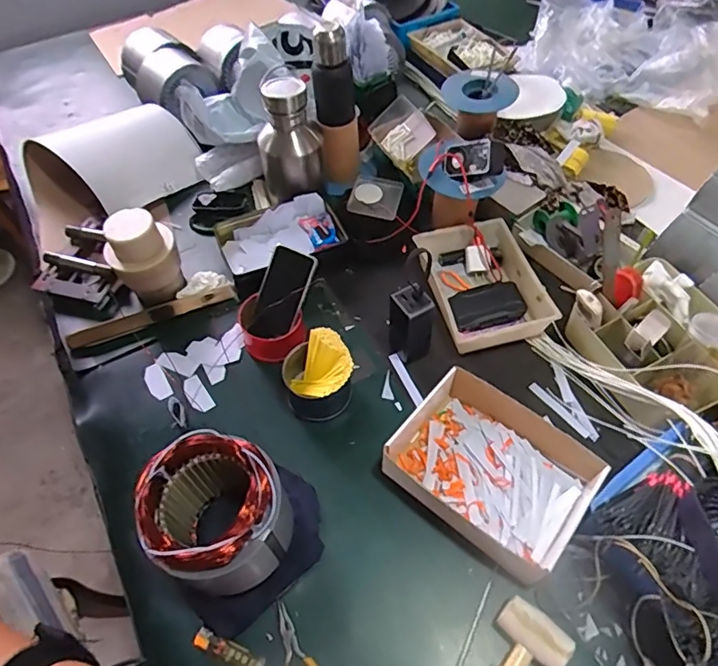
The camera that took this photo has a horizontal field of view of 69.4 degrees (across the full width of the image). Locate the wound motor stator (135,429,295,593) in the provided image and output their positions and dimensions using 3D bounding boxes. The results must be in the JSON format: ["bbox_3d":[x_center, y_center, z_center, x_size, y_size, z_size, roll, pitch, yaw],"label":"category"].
[{"bbox_3d":[-0.161,0.216,0.619,0.139,0.176,0.151,-1,55,2],"label":"wound motor stator"}]

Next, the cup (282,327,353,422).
[{"bbox_3d":[-0.062,0.064,0.781,0.100,0.087,0.101,-1,55,2],"label":"cup"}]

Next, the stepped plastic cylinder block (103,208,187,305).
[{"bbox_3d":[-0.352,-0.120,0.861,0.104,0.147,0.084,-28,59,-16],"label":"stepped plastic cylinder block"}]

